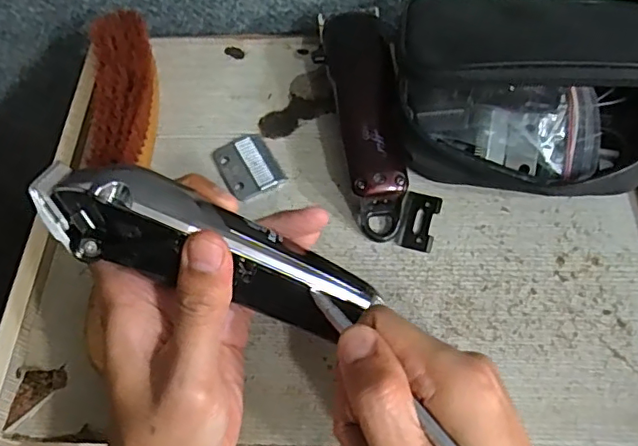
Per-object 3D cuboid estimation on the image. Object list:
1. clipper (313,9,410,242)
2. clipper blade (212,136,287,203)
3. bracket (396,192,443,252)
[{"bbox_3d":[0.032,-0.071,0.373,0.047,0.040,0.160,-6,60,-1],"label":"clipper"},{"bbox_3d":[-0.049,-0.039,0.381,0.037,0.004,0.048,-27,62,-13],"label":"clipper blade"},{"bbox_3d":[0.064,-0.002,0.354,0.022,0.004,0.040,14,61,10],"label":"bracket"}]

